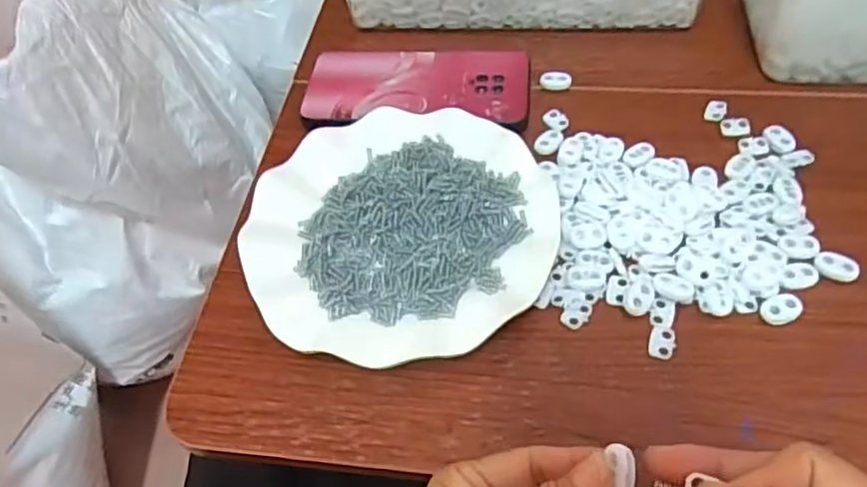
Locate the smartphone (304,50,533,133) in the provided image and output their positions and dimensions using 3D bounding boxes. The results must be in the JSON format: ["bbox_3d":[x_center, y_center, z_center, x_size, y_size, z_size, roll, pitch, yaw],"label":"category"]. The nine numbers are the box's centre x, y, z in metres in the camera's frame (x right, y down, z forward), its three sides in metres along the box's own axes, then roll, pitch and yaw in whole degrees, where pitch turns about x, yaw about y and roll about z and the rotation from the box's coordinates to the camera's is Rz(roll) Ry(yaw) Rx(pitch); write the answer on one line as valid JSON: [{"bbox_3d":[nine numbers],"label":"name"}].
[{"bbox_3d":[-0.012,-0.117,0.474,0.162,0.004,0.081,2,54,6],"label":"smartphone"}]

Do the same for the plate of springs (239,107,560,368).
[{"bbox_3d":[-0.021,-0.011,0.393,0.179,0.017,0.179,-2,54,3],"label":"plate of springs"}]

